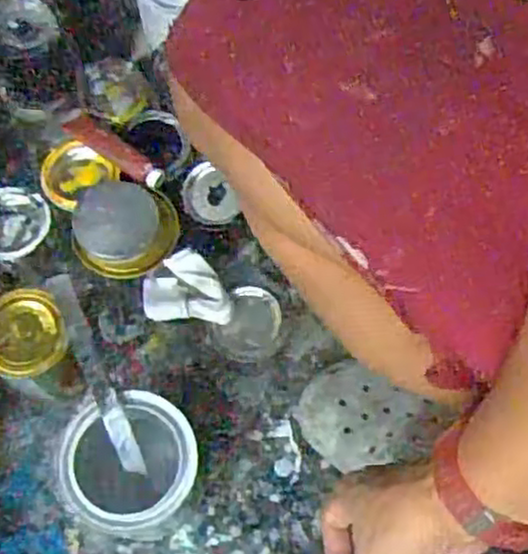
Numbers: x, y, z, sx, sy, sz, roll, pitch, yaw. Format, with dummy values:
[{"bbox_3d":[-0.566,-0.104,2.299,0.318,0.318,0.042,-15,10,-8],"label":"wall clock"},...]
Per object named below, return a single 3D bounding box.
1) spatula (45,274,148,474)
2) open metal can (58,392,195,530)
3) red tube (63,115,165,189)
[{"bbox_3d":[-0.122,0.079,0.562,0.017,0.193,0.011,-17,35,-7],"label":"spatula"},{"bbox_3d":[-0.102,0.159,0.630,0.097,0.136,0.097,0,71,-1],"label":"open metal can"},{"bbox_3d":[-0.140,-0.118,0.707,0.106,0.025,0.024,34,74,12],"label":"red tube"}]

